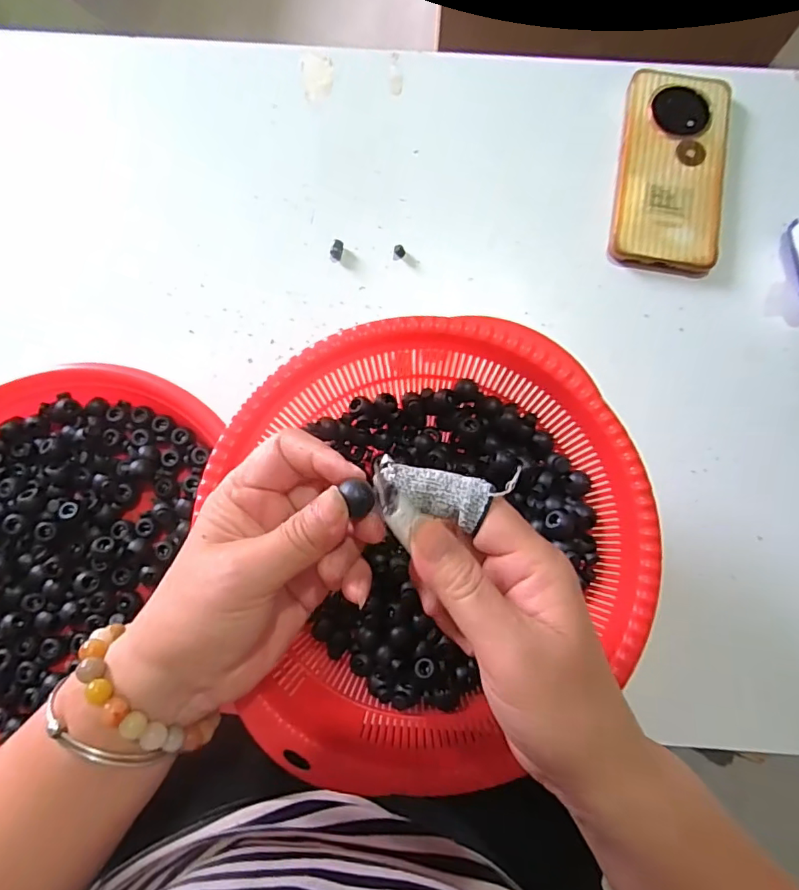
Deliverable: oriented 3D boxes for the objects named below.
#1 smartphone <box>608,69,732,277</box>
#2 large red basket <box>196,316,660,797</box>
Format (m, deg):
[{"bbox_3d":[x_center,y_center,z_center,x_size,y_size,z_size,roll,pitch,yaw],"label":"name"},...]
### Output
[{"bbox_3d":[0.207,-0.210,0.392,0.078,0.017,0.159,8,79,2],"label":"smartphone"},{"bbox_3d":[0.021,0.053,0.306,0.216,0.088,0.232,0,79,0],"label":"large red basket"}]

